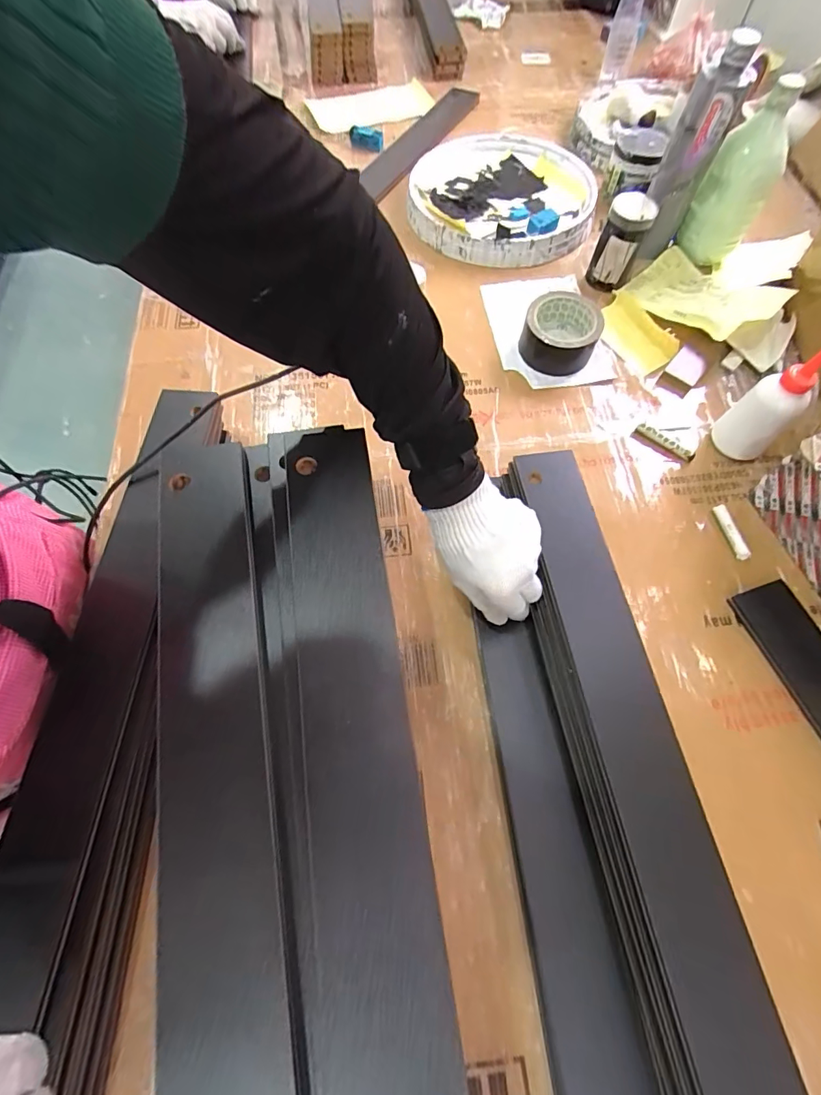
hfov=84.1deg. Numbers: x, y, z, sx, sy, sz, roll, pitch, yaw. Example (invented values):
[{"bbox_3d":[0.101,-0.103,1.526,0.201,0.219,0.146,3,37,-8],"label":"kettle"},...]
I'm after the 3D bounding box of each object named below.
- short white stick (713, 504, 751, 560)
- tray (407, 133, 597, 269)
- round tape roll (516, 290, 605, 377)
[{"bbox_3d":[0.355,-0.019,0.503,0.013,0.010,0.065,-15,66,-6],"label":"short white stick"},{"bbox_3d":[0.133,-0.536,0.694,0.265,0.054,0.245,0,65,1],"label":"tray"},{"bbox_3d":[0.195,-0.276,0.597,0.094,0.063,0.079,23,67,11],"label":"round tape roll"}]

